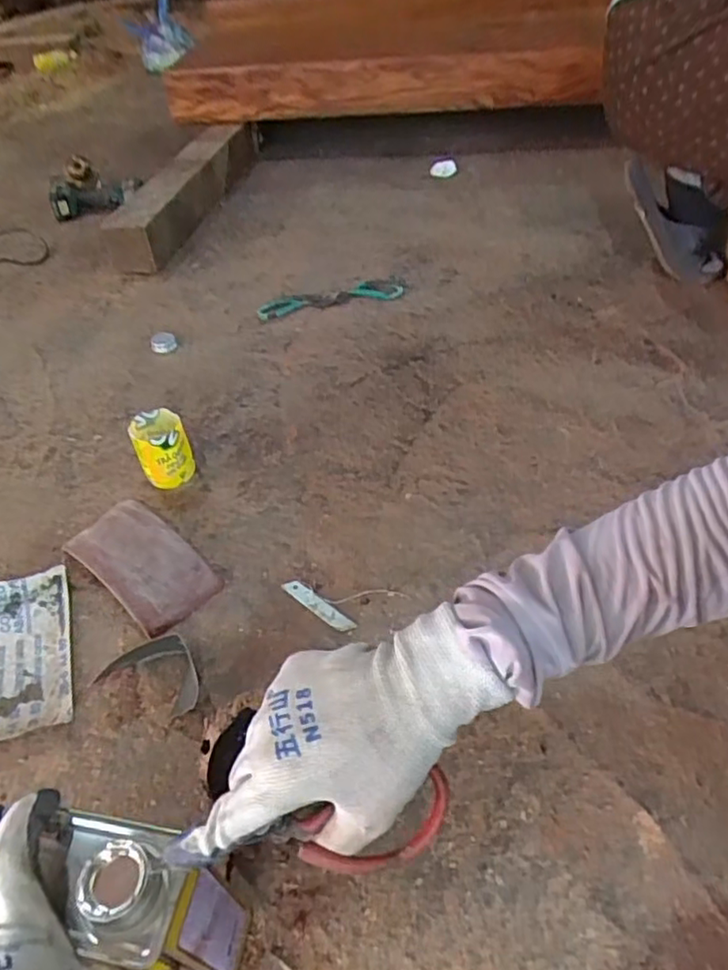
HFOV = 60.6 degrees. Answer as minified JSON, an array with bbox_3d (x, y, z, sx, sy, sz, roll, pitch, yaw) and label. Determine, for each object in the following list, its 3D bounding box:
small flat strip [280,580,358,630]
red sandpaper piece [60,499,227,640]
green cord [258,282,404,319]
[{"bbox_3d":[-0.049,0.126,0.659,0.096,0.004,0.018,31,54,30],"label":"small flat strip"},{"bbox_3d":[-0.249,0.083,0.694,0.182,0.039,0.095,30,54,30],"label":"red sandpaper piece"},{"bbox_3d":[-0.061,-0.342,1.133,0.264,0.018,0.063,-10,45,-5],"label":"green cord"}]

